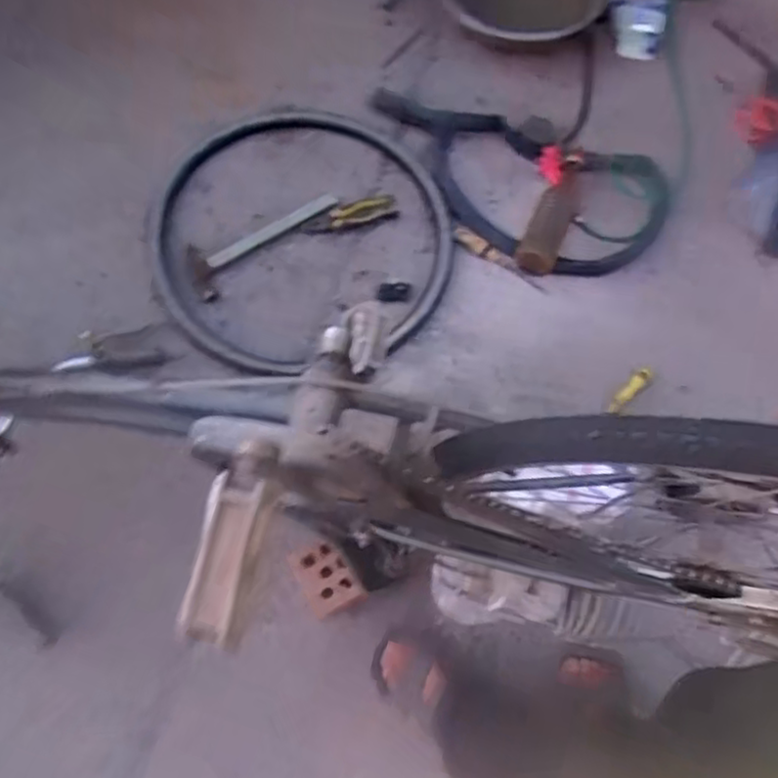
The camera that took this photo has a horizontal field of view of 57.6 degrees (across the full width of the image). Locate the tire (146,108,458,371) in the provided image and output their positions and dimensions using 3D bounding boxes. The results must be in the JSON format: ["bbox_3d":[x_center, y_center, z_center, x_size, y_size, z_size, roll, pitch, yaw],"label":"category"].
[{"bbox_3d":[-0.170,-0.308,1.381,0.591,0.052,0.577,1,71,-2],"label":"tire"}]

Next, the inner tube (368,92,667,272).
[{"bbox_3d":[0.245,-0.433,1.459,0.661,0.039,0.329,18,71,4],"label":"inner tube"}]

